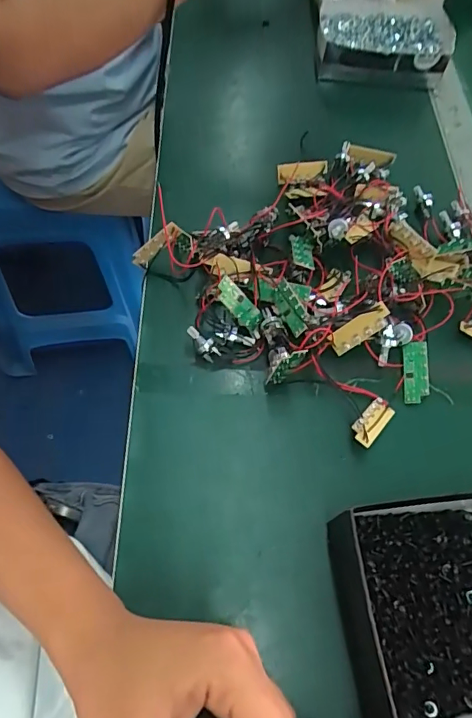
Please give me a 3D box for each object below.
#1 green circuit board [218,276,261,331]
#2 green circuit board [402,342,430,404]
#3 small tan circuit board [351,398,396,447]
[{"bbox_3d":[0.003,-0.040,0.349,0.015,0.048,0.004,-50,35,-8],"label":"green circuit board"},{"bbox_3d":[0.136,0.010,0.359,0.019,0.005,0.047,6,76,0],"label":"green circuit board"},{"bbox_3d":[0.097,0.044,0.336,0.046,0.005,0.019,-36,91,-41],"label":"small tan circuit board"}]

